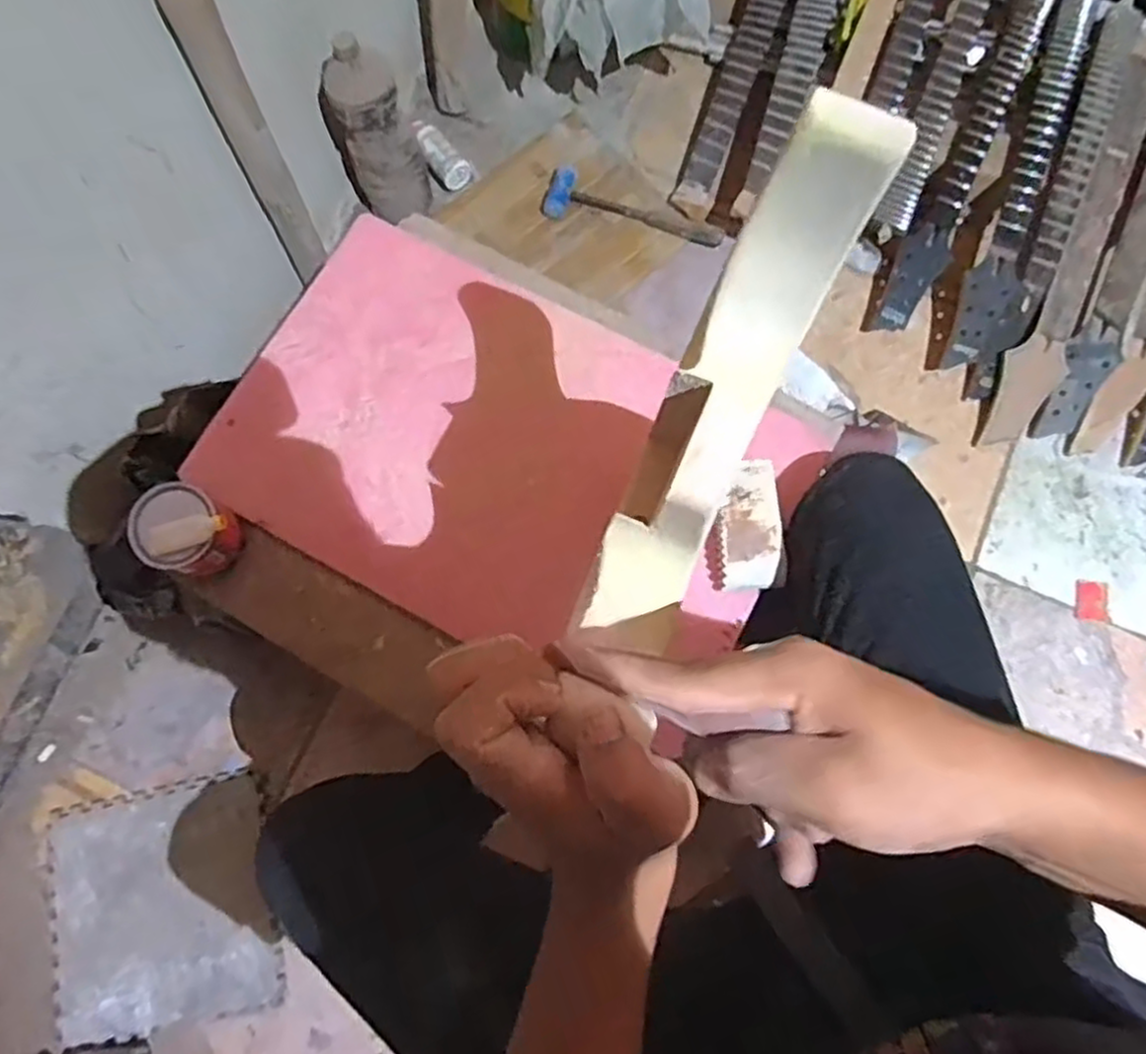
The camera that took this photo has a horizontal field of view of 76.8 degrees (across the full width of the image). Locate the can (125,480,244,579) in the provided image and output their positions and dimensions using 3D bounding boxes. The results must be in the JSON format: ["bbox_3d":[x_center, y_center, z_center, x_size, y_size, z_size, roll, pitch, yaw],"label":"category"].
[{"bbox_3d":[-0.343,0.002,0.642,0.073,0.056,0.076,0,78,1],"label":"can"}]

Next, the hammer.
[{"bbox_3d":[0.099,-0.510,1.186,0.301,0.034,0.071,17,79,5],"label":"hammer"}]

